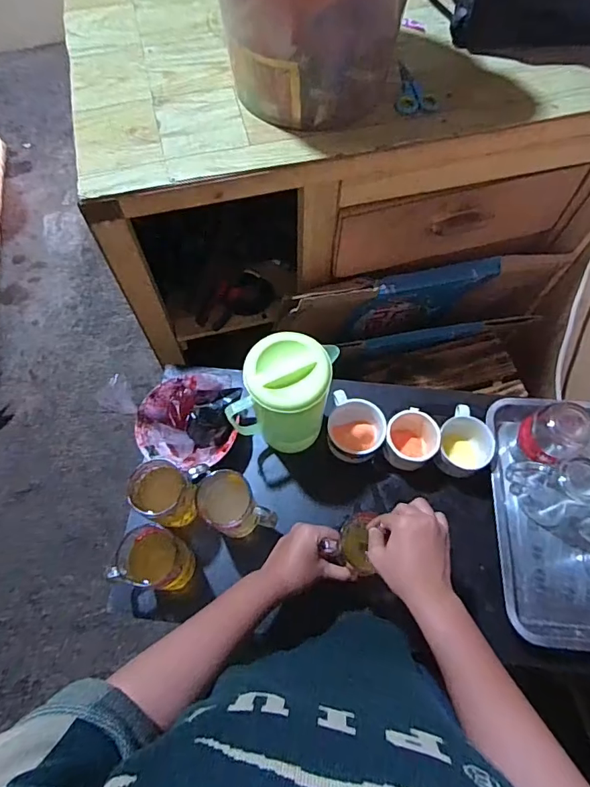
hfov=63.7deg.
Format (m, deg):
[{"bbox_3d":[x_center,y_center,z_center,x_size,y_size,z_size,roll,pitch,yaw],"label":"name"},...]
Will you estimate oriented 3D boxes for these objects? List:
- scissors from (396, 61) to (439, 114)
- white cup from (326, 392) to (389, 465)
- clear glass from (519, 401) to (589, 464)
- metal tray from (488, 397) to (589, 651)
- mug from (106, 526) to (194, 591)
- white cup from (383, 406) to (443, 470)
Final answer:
[{"bbox_3d":[0.166,-0.430,0.661,0.055,0.011,0.108,0,66,1],"label":"scissors"},{"bbox_3d":[0.093,0.059,0.735,0.086,0.079,0.093,15,68,8],"label":"white cup"},{"bbox_3d":[0.379,0.059,0.698,0.070,0.097,0.070,0,66,1],"label":"clear glass"},{"bbox_3d":[0.421,0.181,0.699,0.260,0.064,0.348,4,67,3],"label":"metal tray"},{"bbox_3d":[-0.182,0.223,0.640,0.080,0.119,0.065,19,68,9],"label":"mug"},{"bbox_3d":[0.180,0.070,0.730,0.089,0.080,0.077,-42,72,-16],"label":"white cup"}]

